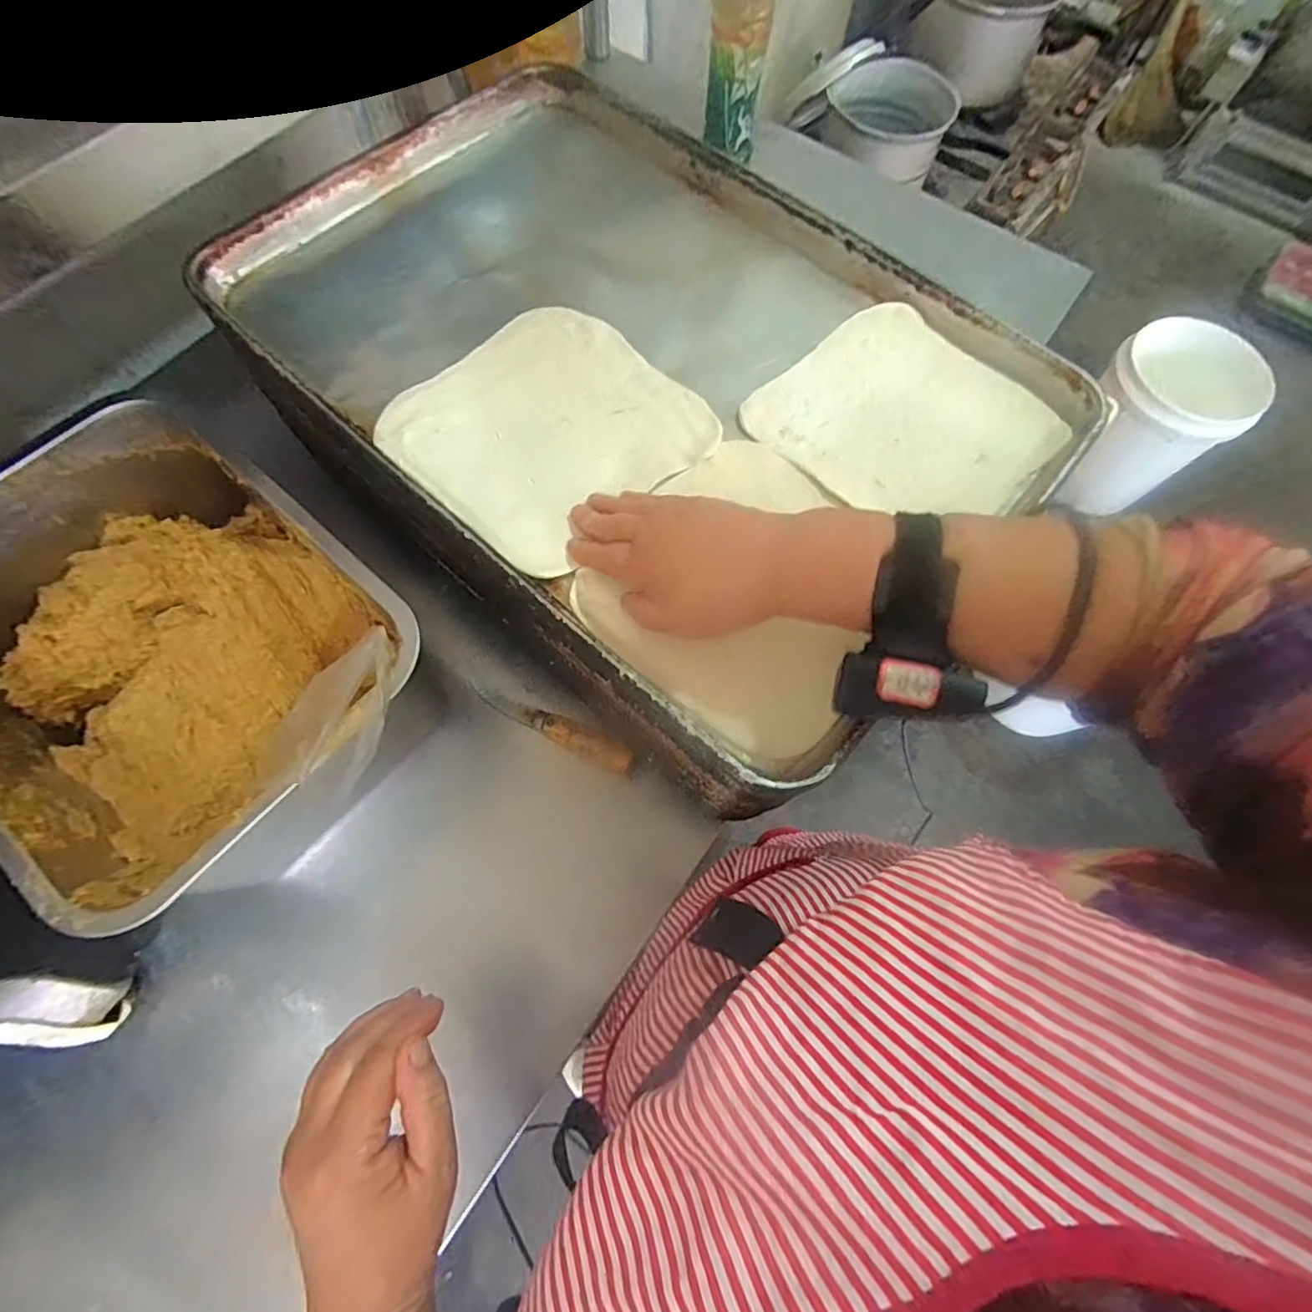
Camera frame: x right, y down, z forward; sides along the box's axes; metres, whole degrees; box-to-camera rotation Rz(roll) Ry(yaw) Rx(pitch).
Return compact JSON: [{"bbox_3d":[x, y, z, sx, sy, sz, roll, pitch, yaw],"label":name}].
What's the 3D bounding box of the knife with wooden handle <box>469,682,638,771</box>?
[{"bbox_3d":[-0.091,0.060,0.523,0.156,0.024,0.022,26,71,7],"label":"knife with wooden handle"}]

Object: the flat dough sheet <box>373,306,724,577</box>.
[{"bbox_3d":[-0.080,-0.168,0.435,0.194,0.012,0.187,41,73,12],"label":"flat dough sheet"}]

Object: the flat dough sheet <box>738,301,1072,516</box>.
[{"bbox_3d":[0.187,-0.176,0.446,0.178,0.011,0.186,-41,76,-15],"label":"flat dough sheet"}]

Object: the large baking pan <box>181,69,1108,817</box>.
[{"bbox_3d":[-0.021,-0.233,0.457,0.592,0.042,0.440,41,73,12],"label":"large baking pan"}]

